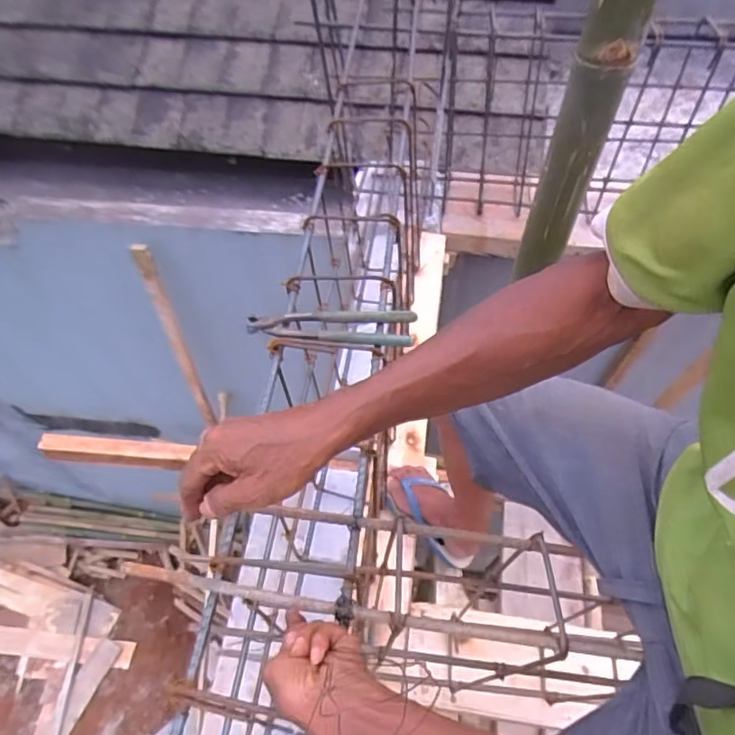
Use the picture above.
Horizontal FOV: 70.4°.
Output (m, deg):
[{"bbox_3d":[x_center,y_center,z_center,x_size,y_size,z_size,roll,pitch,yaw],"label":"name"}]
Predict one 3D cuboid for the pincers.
[{"bbox_3d":[-0.047,-0.056,0.676,0.213,0.031,0.048,7,55,5],"label":"pincers"}]

